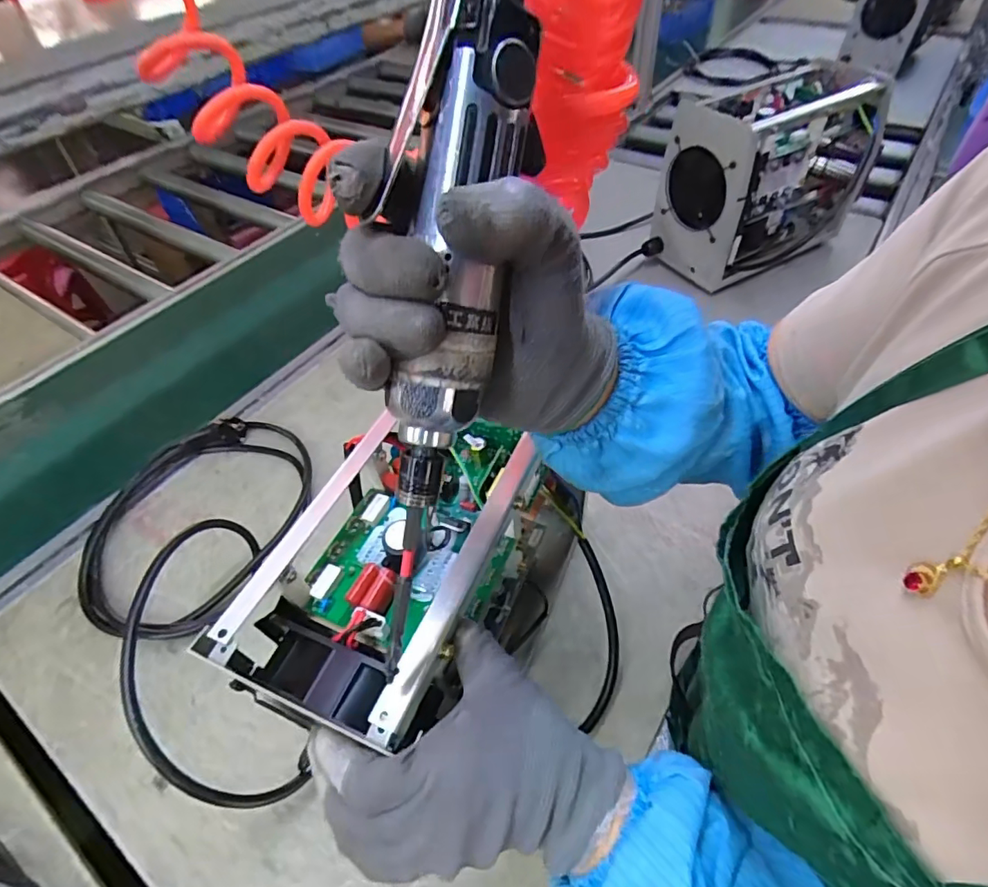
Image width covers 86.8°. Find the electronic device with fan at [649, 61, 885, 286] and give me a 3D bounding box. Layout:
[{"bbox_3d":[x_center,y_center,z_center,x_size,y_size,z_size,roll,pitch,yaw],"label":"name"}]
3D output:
[{"bbox_3d":[0.406,-0.403,0.790,0.287,0.223,0.131,-27,53,-17],"label":"electronic device with fan"}]

